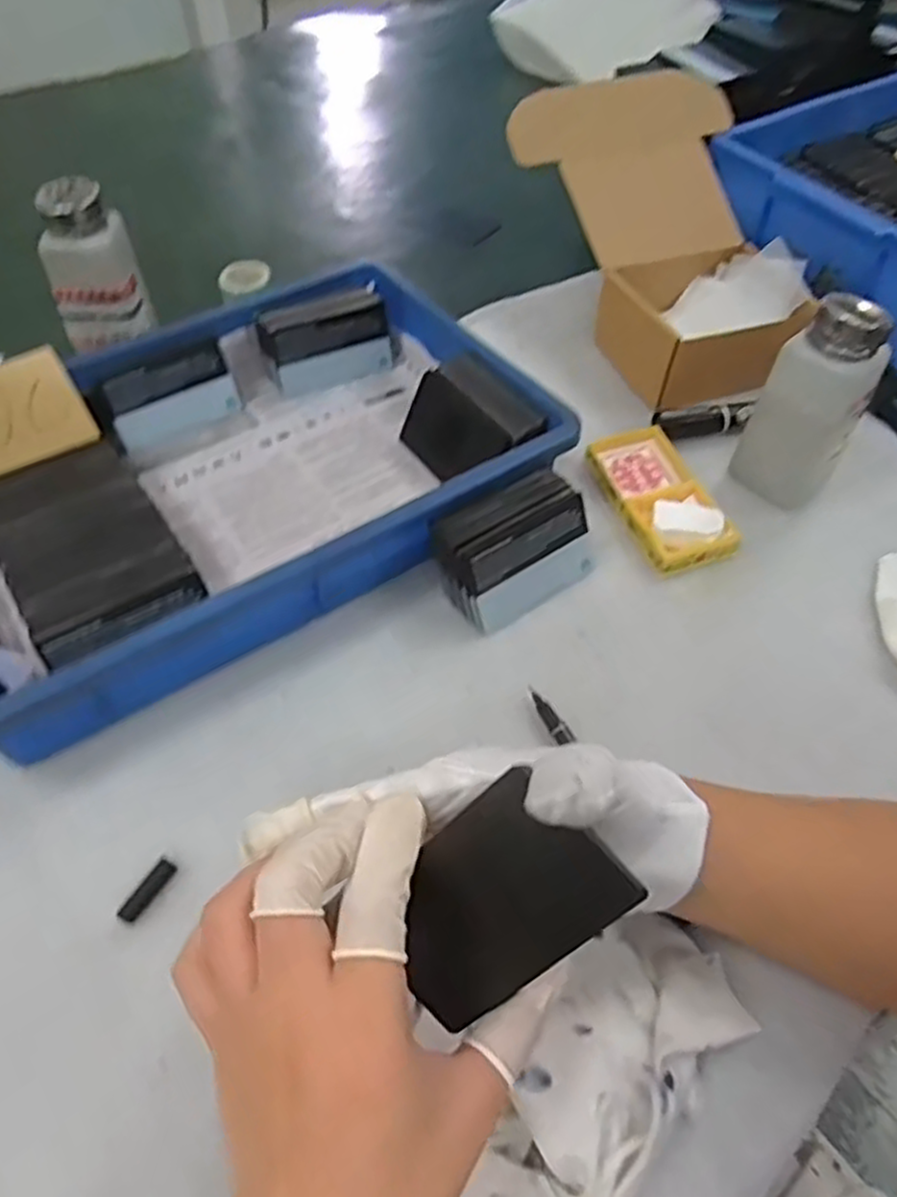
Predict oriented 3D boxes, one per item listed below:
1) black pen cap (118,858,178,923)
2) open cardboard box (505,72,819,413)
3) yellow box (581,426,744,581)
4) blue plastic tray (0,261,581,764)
[{"bbox_3d":[-0.135,0.131,0.343,0.007,0.006,0.030,26,56,18],"label":"black pen cap"},{"bbox_3d":[0.175,-0.267,0.581,0.174,0.136,0.231,-19,55,-15],"label":"open cardboard box"},{"bbox_3d":[0.135,-0.070,0.493,0.058,0.018,0.115,-15,54,-13],"label":"yellow box"},{"bbox_3d":[-0.134,-0.077,0.467,0.362,0.059,0.231,-27,57,-21],"label":"blue plastic tray"}]

